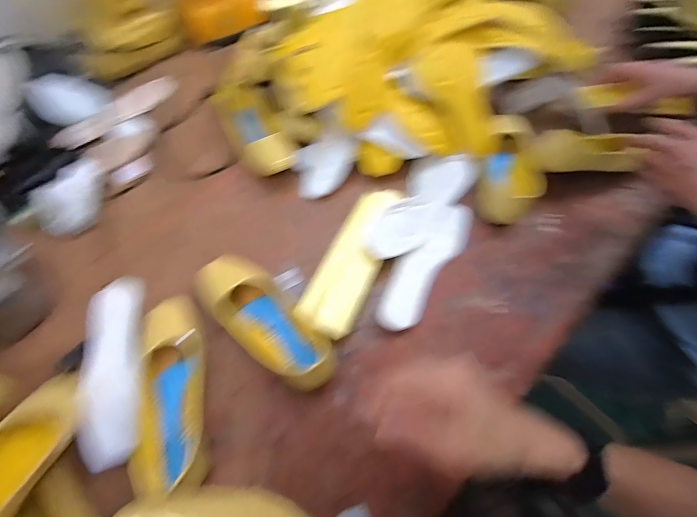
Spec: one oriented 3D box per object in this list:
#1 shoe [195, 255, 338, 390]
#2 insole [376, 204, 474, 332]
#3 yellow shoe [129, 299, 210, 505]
[{"bbox_3d":[-0.116,0.085,0.479,0.086,0.051,0.229,-41,70,-17],"label":"shoe"},{"bbox_3d":[0.119,0.007,0.531,0.073,0.028,0.237,32,68,16],"label":"insole"},{"bbox_3d":[-0.227,0.165,0.431,0.084,0.056,0.248,-10,64,-4],"label":"yellow shoe"}]

